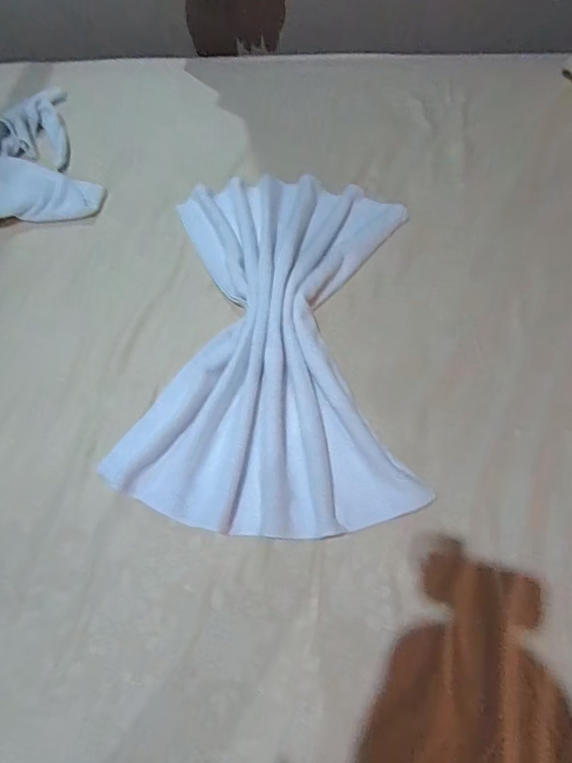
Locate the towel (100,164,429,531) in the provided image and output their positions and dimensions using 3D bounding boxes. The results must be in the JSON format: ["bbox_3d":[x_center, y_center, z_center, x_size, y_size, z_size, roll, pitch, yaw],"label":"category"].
[{"bbox_3d":[-0.010,-0.093,0.691,0.397,0.039,0.626,5,64,4],"label":"towel"}]

